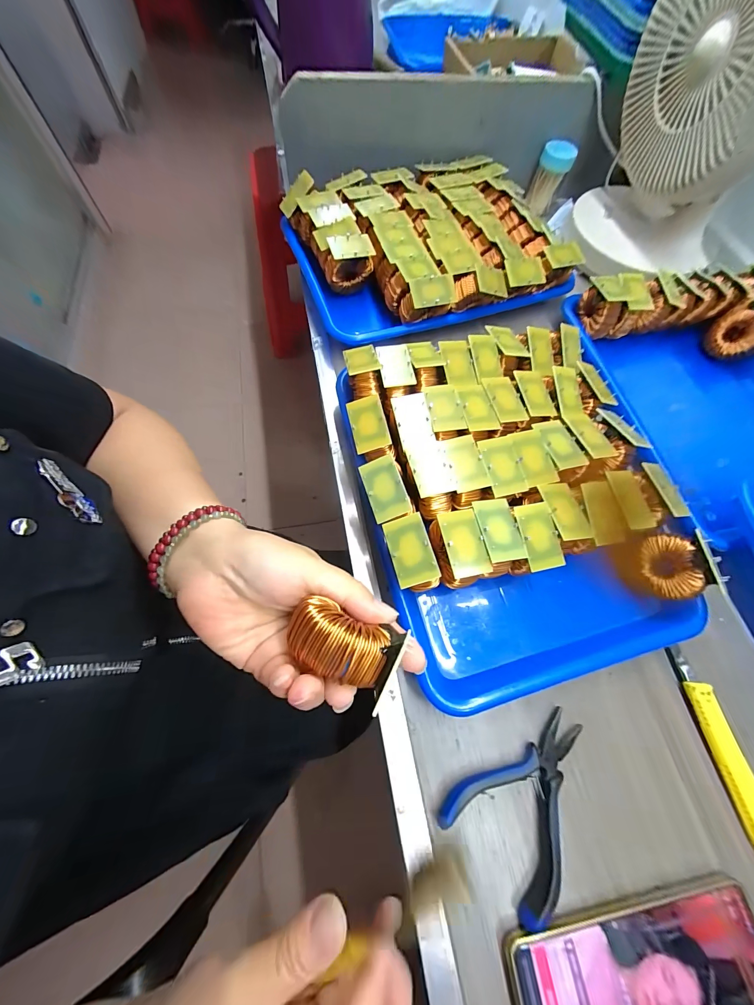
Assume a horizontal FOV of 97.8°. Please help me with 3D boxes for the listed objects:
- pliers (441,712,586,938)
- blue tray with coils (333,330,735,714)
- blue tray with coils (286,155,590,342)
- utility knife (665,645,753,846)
[{"bbox_3d":[0.108,0.202,0.230,0.081,0.015,0.114,43,71,13],"label":"pliers"},{"bbox_3d":[0.114,-0.017,0.301,0.254,0.075,0.321,-14,69,-9],"label":"blue tray with coils"},{"bbox_3d":[0.058,-0.327,0.414,0.310,0.077,0.245,-19,70,-11],"label":"blue tray with coils"},{"bbox_3d":[0.262,0.184,0.250,0.023,0.010,0.134,-11,69,-8],"label":"utility knife"}]

